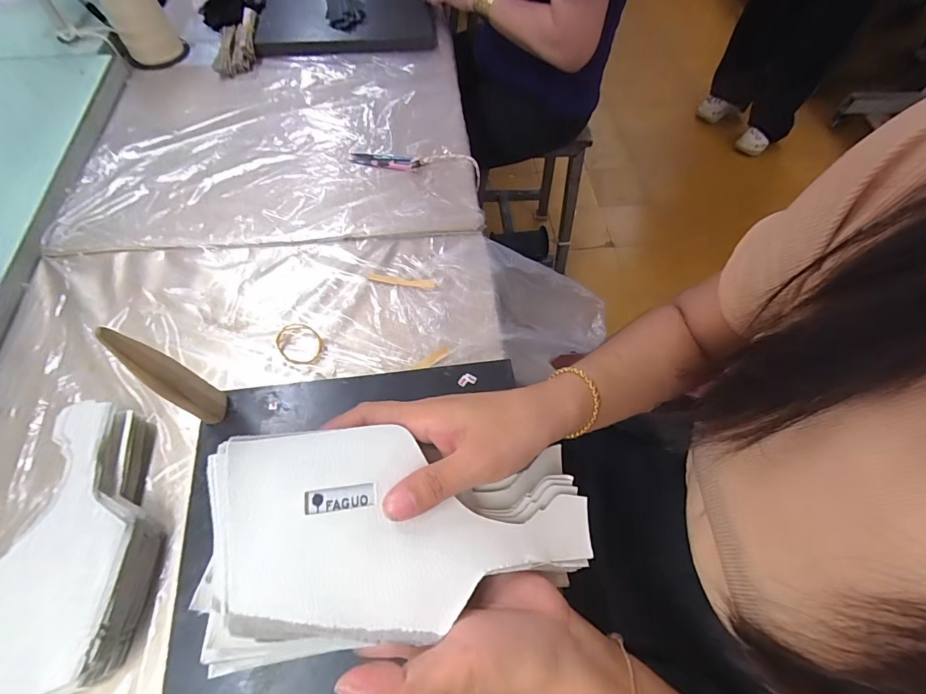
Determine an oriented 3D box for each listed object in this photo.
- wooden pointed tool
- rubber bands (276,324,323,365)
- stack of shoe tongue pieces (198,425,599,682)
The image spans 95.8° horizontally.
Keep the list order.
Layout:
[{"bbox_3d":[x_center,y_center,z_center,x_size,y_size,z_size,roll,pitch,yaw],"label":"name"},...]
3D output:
[{"bbox_3d":[-0.225,0.031,0.336,0.018,0.165,0.028,33,66,14],"label":"wooden pointed tool"},{"bbox_3d":[-0.176,-0.004,0.450,0.050,0.005,0.046,2,65,-4],"label":"rubber bands"},{"bbox_3d":[-0.017,0.101,0.231,0.215,0.018,0.097,10,59,-26],"label":"stack of shoe tongue pieces"}]

